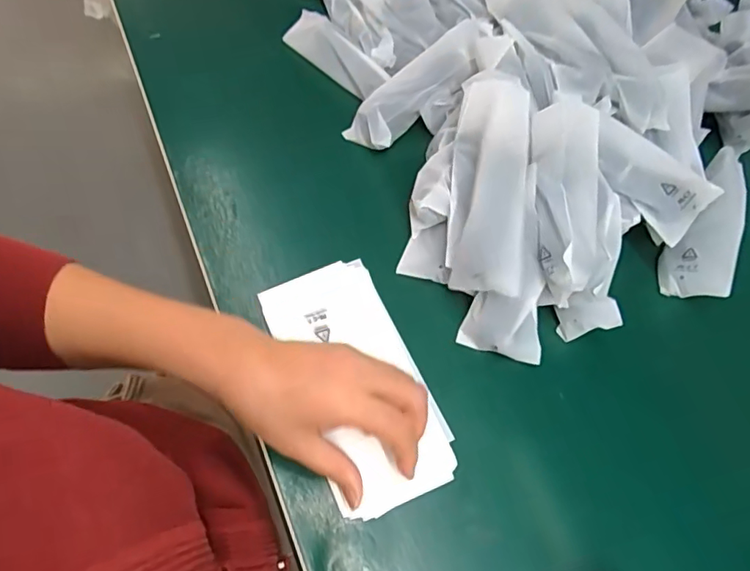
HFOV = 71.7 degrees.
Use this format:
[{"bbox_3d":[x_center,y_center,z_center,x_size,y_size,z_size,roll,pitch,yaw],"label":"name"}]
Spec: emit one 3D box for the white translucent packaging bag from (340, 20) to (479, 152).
[{"bbox_3d":[0.040,-0.178,0.467,0.146,0.035,0.040,-41,73,-1],"label":"white translucent packaging bag"}]

